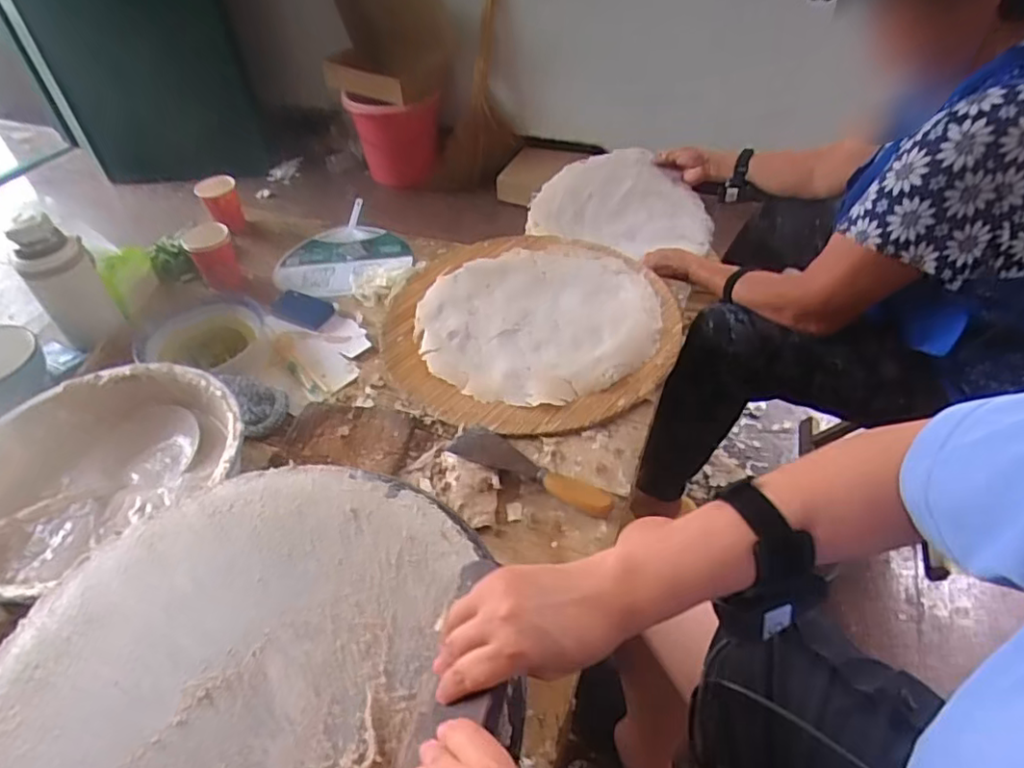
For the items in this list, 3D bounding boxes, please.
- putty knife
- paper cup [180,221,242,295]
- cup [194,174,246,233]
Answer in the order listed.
[{"bbox_3d":[0.018,0.102,0.726,0.207,0.021,0.059,23,51,27],"label":"putty knife"},{"bbox_3d":[-0.499,-0.210,1.041,0.068,0.101,0.076,-26,47,-19],"label":"paper cup"},{"bbox_3d":[-0.555,-0.346,1.186,0.068,0.085,0.083,-26,47,-19],"label":"cup"}]

